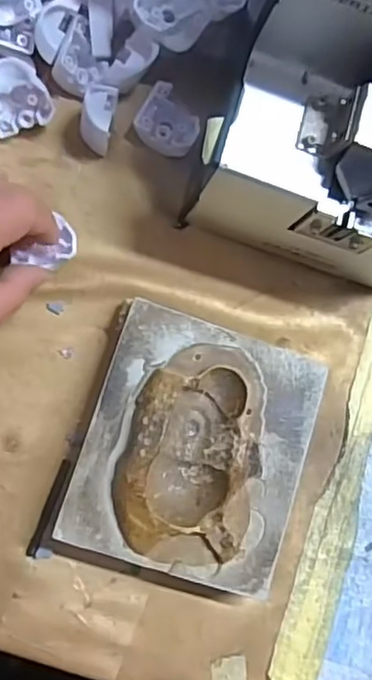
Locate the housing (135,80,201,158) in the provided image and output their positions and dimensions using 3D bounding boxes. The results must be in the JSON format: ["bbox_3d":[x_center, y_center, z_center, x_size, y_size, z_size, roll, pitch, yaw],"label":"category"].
[{"bbox_3d":[-0.009,-0.114,0.332,0.032,0.011,0.034,30,78,-6],"label":"housing"}]

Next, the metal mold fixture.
[{"bbox_3d":[0.004,0.051,0.297,0.106,0.028,0.114,20,80,-8],"label":"metal mold fixture"}]

